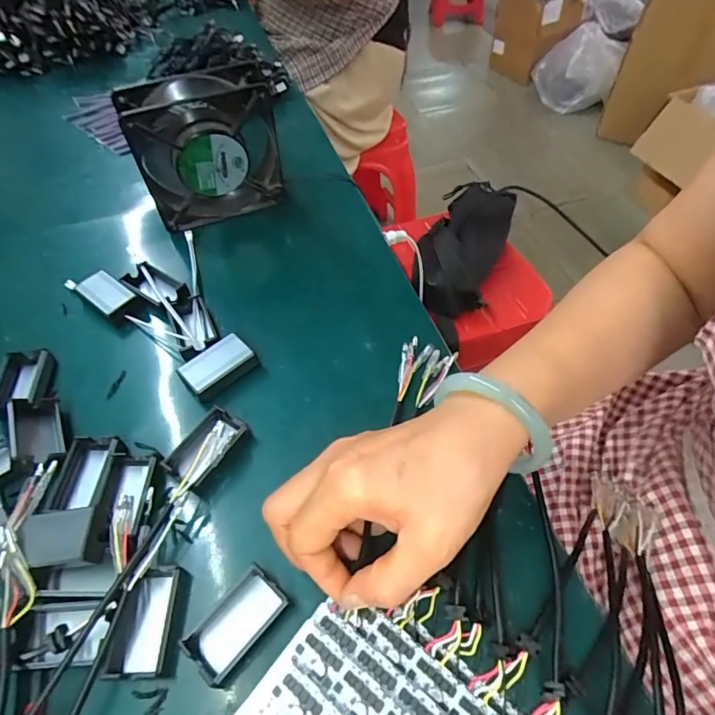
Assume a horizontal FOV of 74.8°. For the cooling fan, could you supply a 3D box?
[{"bbox_3d":[-0.132,-0.179,0.416,0.121,0.129,0.050,-17,53,-12],"label":"cooling fan"}]

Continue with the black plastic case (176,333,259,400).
[{"bbox_3d":[-0.102,0.006,0.342,0.050,0.018,0.030,-38,59,-25],"label":"black plastic case"}]

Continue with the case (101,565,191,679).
[{"bbox_3d":[-0.112,0.142,0.252,0.031,0.025,0.051,-3,51,-1],"label":"case"}]

